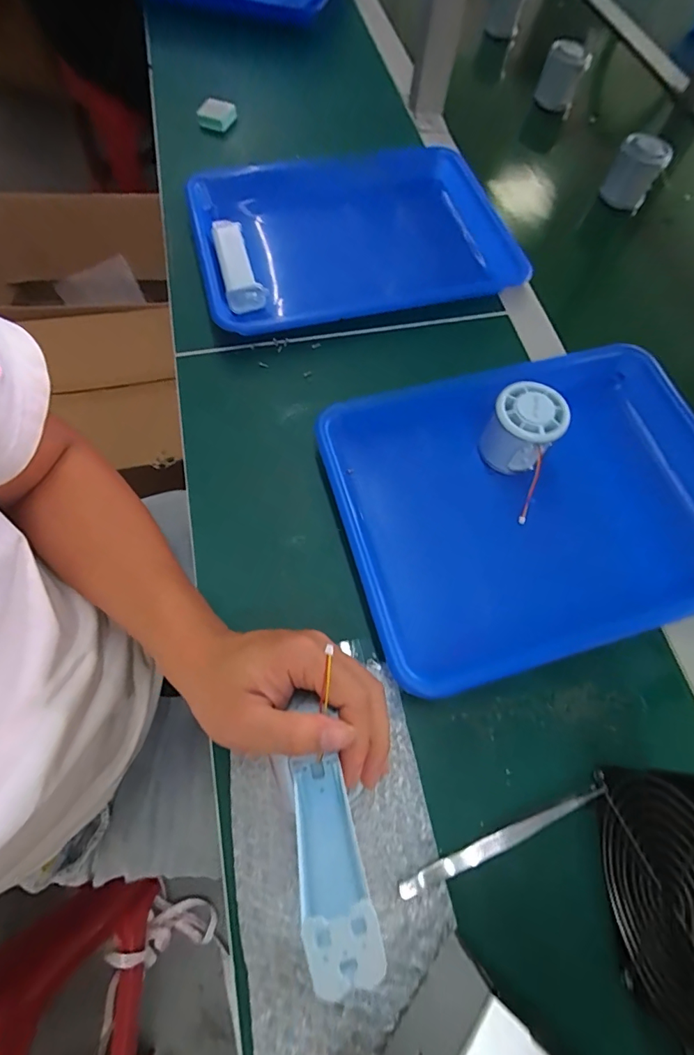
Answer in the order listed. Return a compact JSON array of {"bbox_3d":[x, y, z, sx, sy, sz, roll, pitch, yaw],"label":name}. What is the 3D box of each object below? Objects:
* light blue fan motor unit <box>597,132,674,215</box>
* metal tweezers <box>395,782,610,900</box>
[{"bbox_3d":[0.354,-0.439,0.560,0.057,0.066,0.054,28,66,10],"label":"light blue fan motor unit"},{"bbox_3d":[0.100,0.197,0.286,0.144,0.012,0.011,-20,68,-12],"label":"metal tweezers"}]

